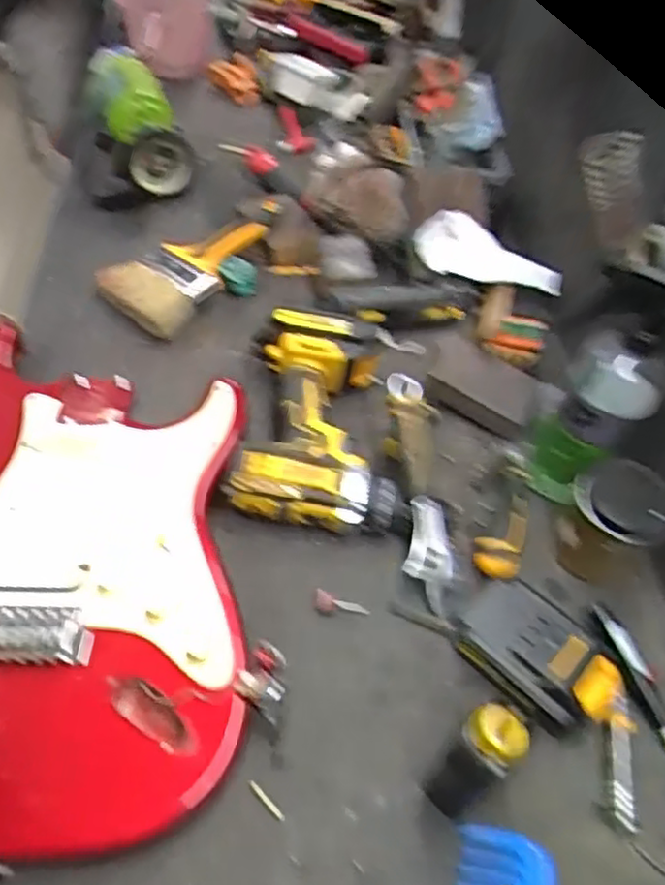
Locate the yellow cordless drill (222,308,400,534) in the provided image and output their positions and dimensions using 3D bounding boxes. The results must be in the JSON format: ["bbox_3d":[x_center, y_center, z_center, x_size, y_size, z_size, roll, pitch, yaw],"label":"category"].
[{"bbox_3d":[-0.005,-0.020,0.624,0.148,0.067,0.206,9,53,1],"label":"yellow cordless drill"}]

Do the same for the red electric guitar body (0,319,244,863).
[{"bbox_3d":[-0.204,0.080,0.541,0.284,0.047,0.355,4,54,-1],"label":"red electric guitar body"}]

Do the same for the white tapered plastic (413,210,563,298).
[{"bbox_3d":[0.175,-0.201,0.766,0.159,0.052,0.059,28,56,14],"label":"white tapered plastic"}]

